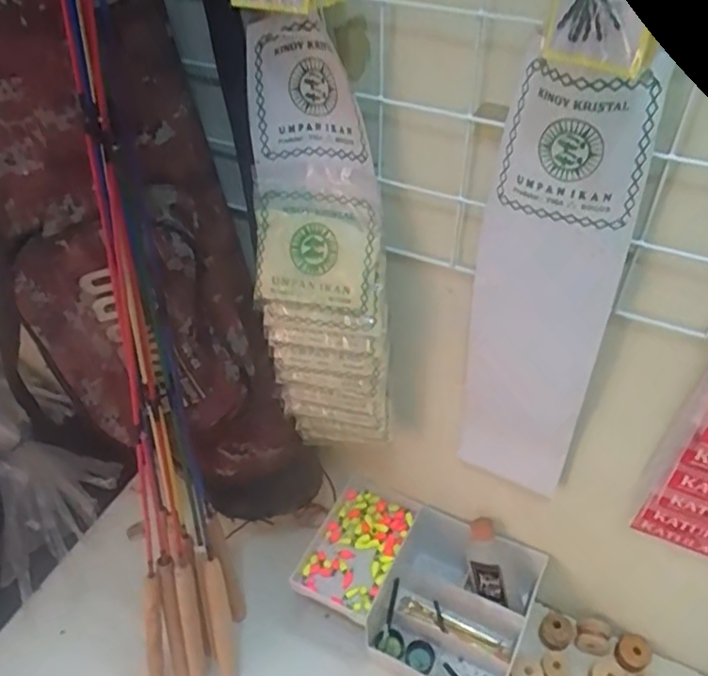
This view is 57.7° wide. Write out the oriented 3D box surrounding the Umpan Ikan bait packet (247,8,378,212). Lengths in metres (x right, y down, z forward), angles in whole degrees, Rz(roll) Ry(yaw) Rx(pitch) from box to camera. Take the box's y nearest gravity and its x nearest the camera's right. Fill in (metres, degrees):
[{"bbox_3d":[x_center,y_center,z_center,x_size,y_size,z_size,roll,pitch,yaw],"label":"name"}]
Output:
[{"bbox_3d":[-0.028,-0.153,0.436,0.085,0.118,0.027,5,44,7],"label":"Umpan Ikan bait packet"}]

